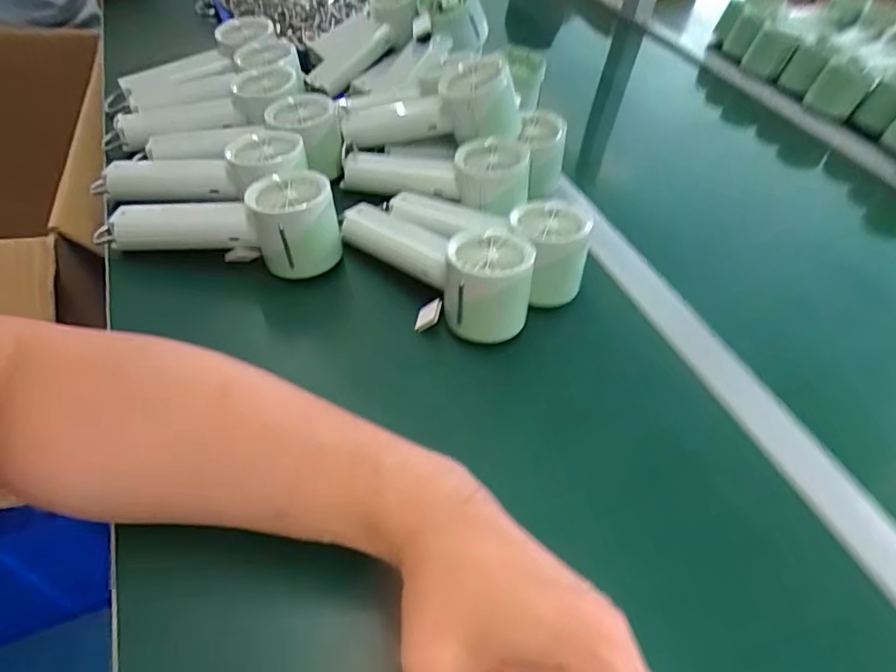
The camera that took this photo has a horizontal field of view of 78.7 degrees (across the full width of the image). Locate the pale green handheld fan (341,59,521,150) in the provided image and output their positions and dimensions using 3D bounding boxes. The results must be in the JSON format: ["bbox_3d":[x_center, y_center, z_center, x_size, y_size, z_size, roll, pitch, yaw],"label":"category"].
[{"bbox_3d":[-0.019,-0.202,0.504,0.168,0.065,0.065,5,42,31],"label":"pale green handheld fan"}]

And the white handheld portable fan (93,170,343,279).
[{"bbox_3d":[-0.181,-0.093,0.429,0.190,0.067,0.060,10,47,3],"label":"white handheld portable fan"}]

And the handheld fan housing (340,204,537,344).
[{"bbox_3d":[-0.009,-0.069,0.420,0.062,0.058,0.169,-33,59,-31],"label":"handheld fan housing"}]

